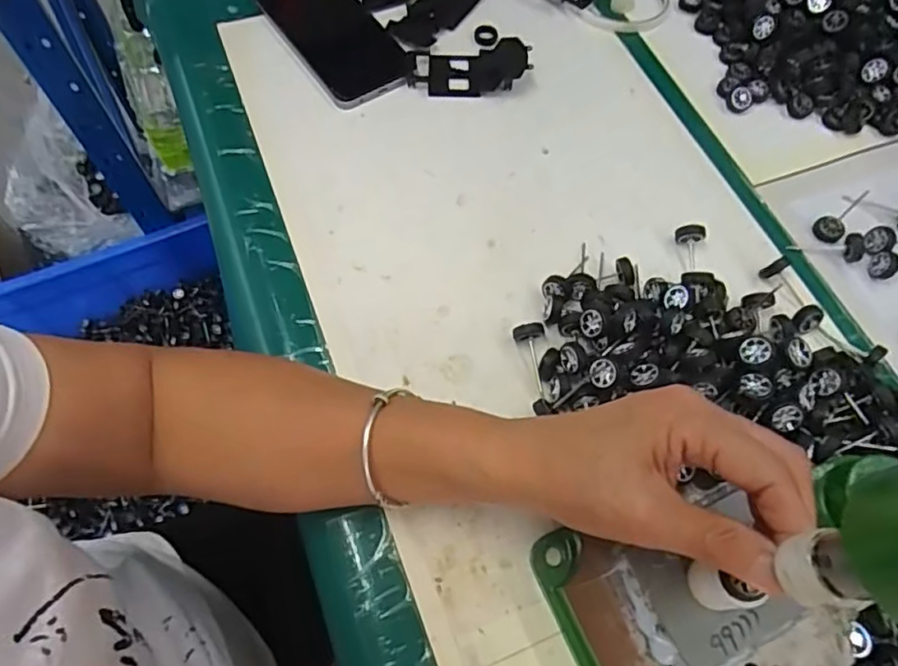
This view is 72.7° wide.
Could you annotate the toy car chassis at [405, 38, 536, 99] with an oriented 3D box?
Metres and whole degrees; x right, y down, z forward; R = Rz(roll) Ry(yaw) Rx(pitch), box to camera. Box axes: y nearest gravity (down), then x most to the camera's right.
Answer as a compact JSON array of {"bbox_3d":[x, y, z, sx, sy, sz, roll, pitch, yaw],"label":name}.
[{"bbox_3d":[0.016,-0.217,0.492,0.095,0.018,0.049,-6,65,-5],"label":"toy car chassis"}]

